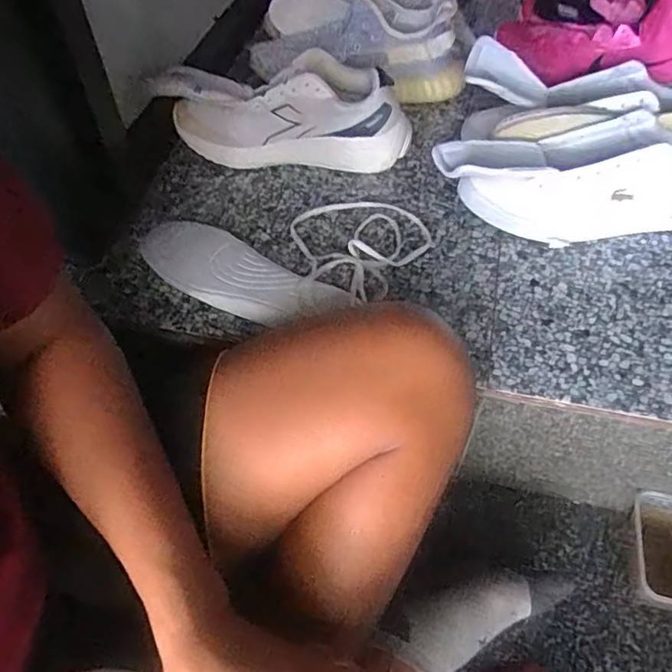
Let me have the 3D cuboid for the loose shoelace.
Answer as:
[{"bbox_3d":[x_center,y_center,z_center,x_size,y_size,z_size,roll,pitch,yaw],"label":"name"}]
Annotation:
[{"bbox_3d":[0.017,-0.111,0.622,0.148,0.030,0.159,28,57,22],"label":"loose shoelace"}]

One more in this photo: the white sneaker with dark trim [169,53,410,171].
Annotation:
[{"bbox_3d":[-0.052,-0.275,0.709,0.280,0.101,0.099,2,51,3],"label":"white sneaker with dark trim"}]

